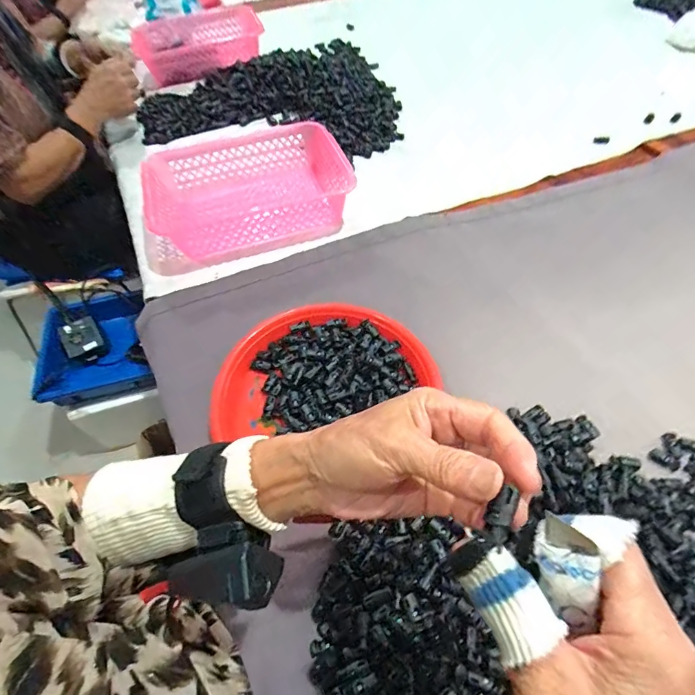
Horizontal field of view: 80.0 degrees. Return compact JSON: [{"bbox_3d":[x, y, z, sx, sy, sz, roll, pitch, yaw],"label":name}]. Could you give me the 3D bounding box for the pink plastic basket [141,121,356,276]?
[{"bbox_3d":[-0.170,-0.255,0.679,0.342,0.078,0.234,-20,56,-12],"label":"pink plastic basket"}]

